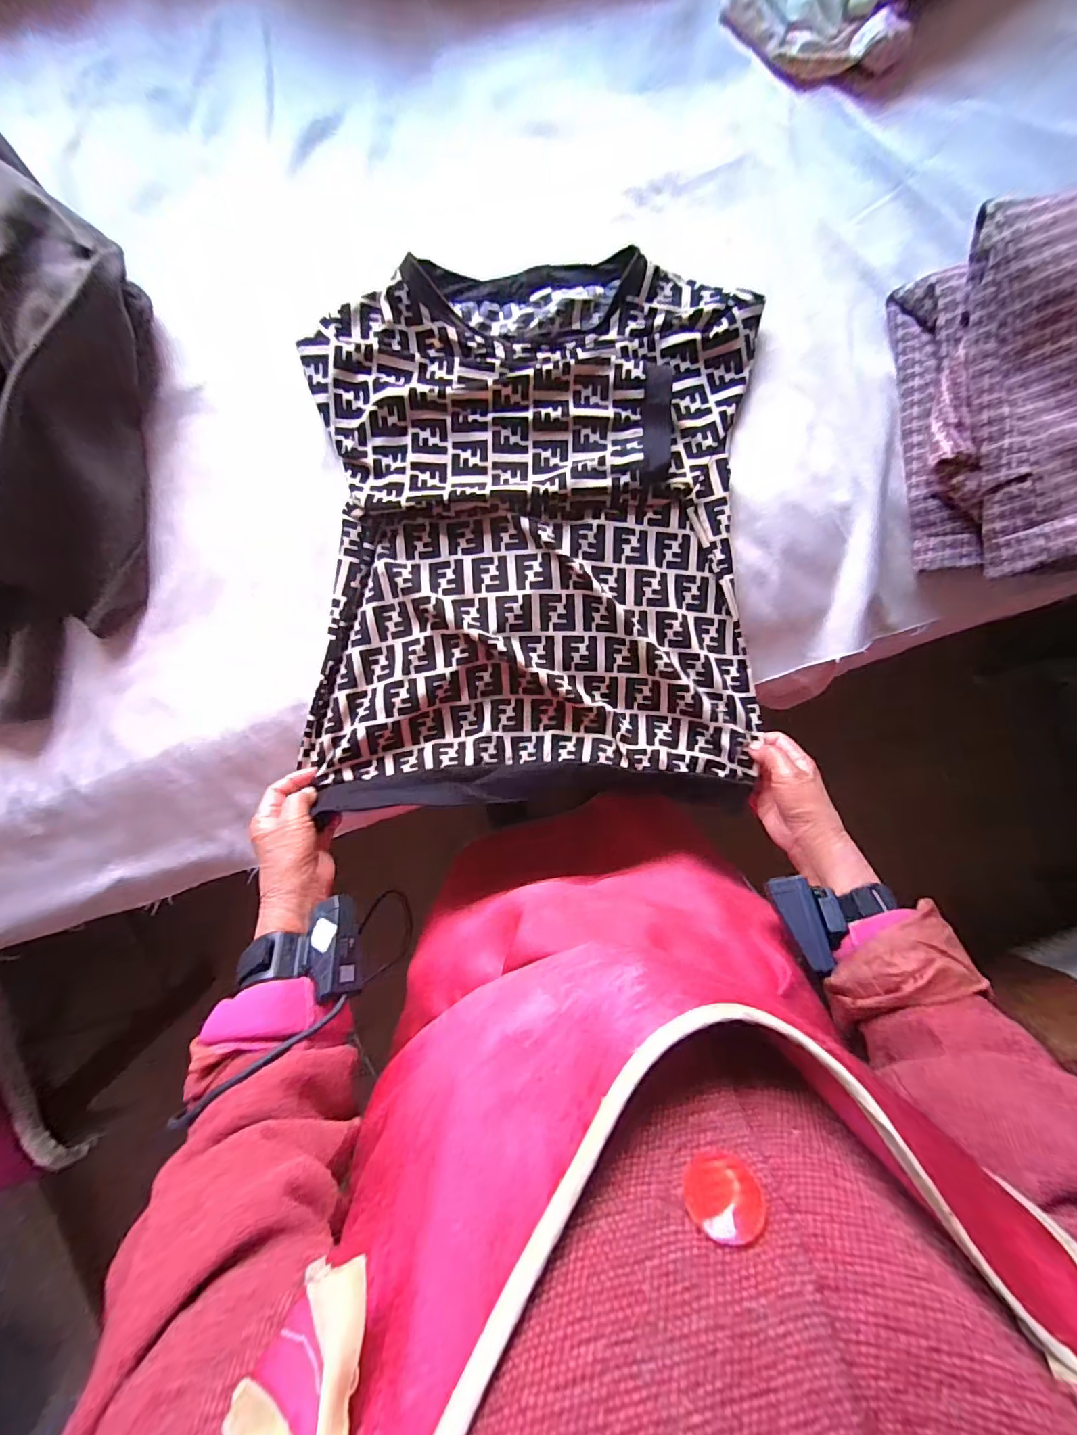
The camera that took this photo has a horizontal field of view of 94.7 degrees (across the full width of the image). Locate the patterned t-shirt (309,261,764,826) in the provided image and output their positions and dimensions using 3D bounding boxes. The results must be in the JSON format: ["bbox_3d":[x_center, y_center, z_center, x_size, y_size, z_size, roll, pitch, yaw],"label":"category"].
[{"bbox_3d":[-0.008,-0.170,0.474,0.406,0.040,0.510,-1,92,0],"label":"patterned t-shirt"}]

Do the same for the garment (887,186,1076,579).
[{"bbox_3d":[0.469,-0.275,0.417,0.257,0.100,0.279,-8,89,1],"label":"garment"}]

